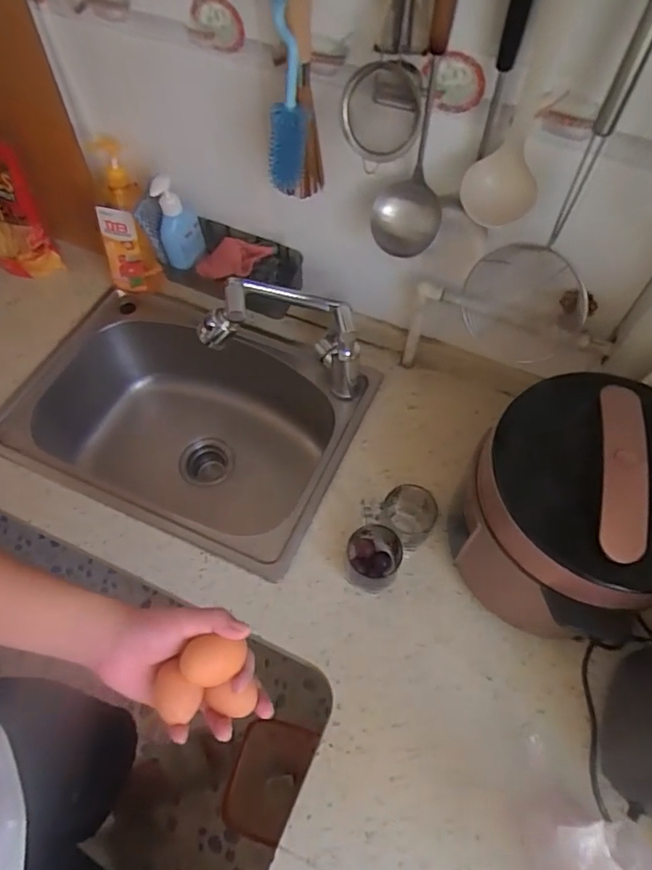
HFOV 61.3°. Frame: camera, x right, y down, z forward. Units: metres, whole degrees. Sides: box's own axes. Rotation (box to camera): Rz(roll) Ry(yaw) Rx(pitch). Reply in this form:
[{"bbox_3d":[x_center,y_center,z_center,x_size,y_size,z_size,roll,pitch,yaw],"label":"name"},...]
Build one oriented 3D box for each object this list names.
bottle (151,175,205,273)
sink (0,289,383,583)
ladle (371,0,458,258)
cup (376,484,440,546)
[{"bbox_3d":[-0.232,-0.331,0.855,0.067,0.158,0.055,-11,60,-7],"label":"bottle"},{"bbox_3d":[-0.239,0.008,1.003,0.551,0.236,0.386,21,62,11],"label":"sink"},{"bbox_3d":[0.105,-0.352,0.591,0.081,0.329,0.077,6,60,3],"label":"ladle"},{"bbox_3d":[0.118,0.118,0.792,0.069,0.080,0.070,0,60,-1],"label":"cup"}]

